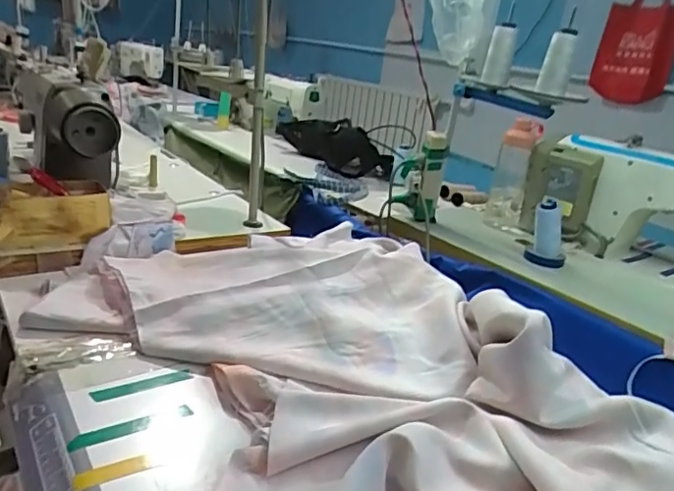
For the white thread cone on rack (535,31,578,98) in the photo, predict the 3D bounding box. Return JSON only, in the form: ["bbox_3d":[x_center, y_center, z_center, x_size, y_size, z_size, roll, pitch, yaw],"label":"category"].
[{"bbox_3d":[0.346,-0.286,0.865,0.044,0.089,0.044,15,20,19],"label":"white thread cone on rack"}]

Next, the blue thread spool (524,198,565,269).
[{"bbox_3d":[0.396,-0.022,1.023,0.069,0.123,0.060,17,21,25],"label":"blue thread spool"}]

